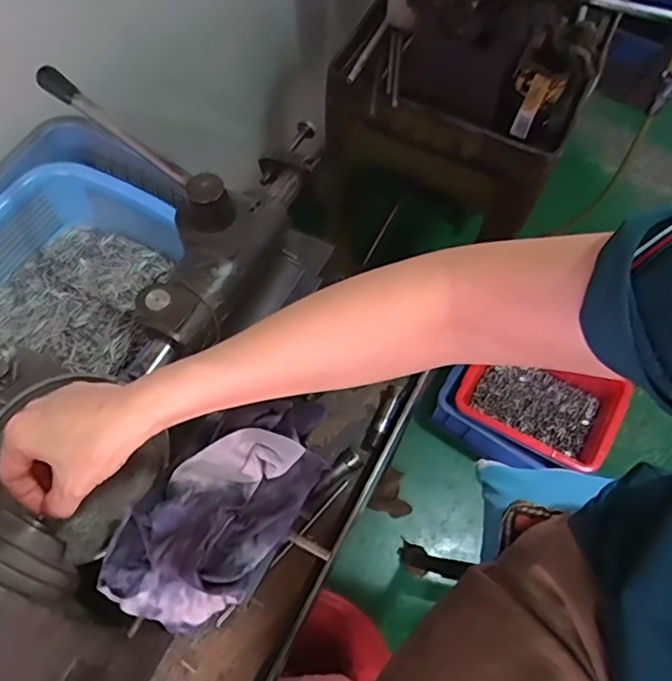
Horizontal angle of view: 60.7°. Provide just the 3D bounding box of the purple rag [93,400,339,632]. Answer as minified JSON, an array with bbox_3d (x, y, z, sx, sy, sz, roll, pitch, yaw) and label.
[{"bbox_3d":[-0.072,0.112,0.393,0.091,0.055,0.179,41,69,15],"label":"purple rag"}]

